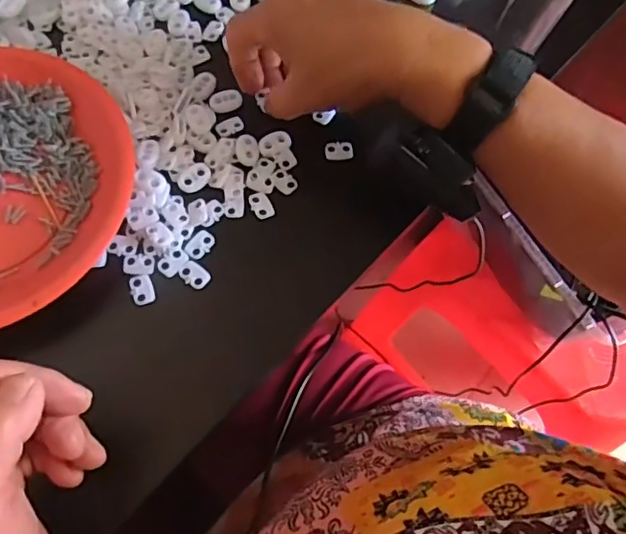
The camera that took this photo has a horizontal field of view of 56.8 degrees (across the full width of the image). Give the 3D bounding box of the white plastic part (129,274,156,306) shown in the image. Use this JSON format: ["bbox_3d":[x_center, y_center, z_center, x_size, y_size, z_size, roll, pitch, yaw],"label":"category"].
[{"bbox_3d":[-0.103,0.014,0.350,0.013,0.005,0.018,-15,68,-7],"label":"white plastic part"}]

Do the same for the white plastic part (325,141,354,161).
[{"bbox_3d":[0.018,-0.078,0.393,0.018,0.005,0.014,-5,67,-3],"label":"white plastic part"}]

